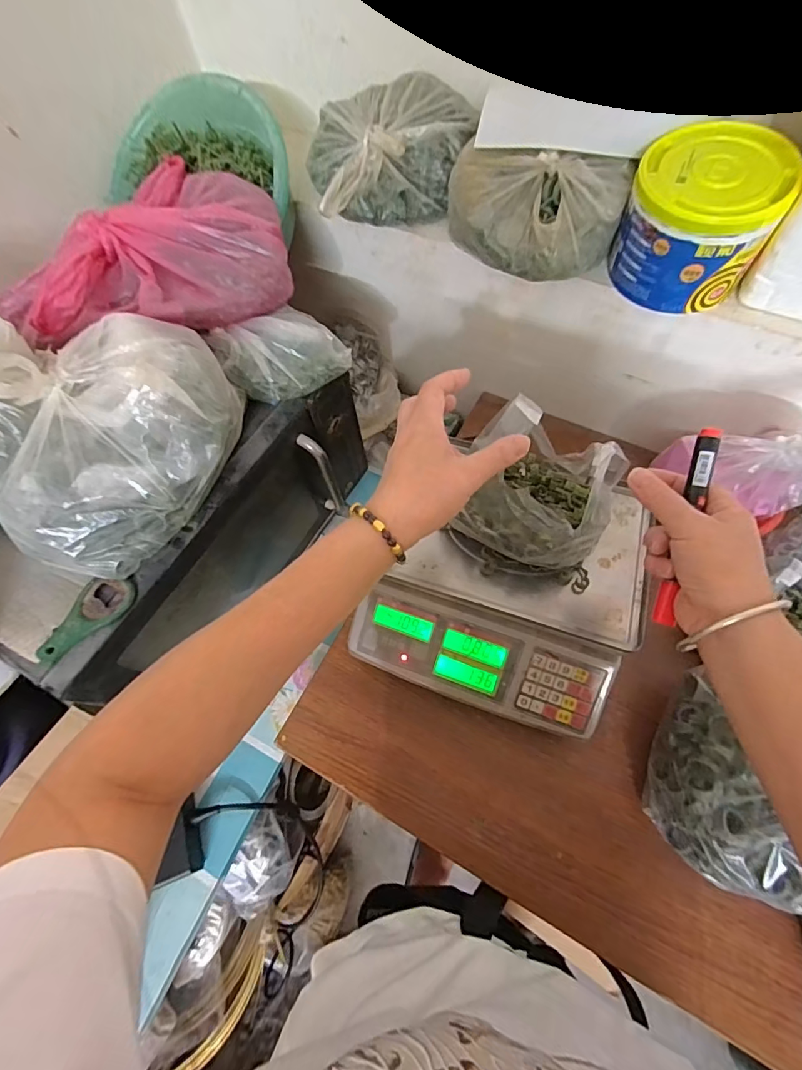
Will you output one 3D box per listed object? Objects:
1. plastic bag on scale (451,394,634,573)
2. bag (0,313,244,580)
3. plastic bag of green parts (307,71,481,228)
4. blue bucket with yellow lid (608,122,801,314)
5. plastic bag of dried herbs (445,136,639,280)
[{"bbox_3d":[0.133,-0.050,0.430,0.120,0.118,0.126,19,67,13],"label":"plastic bag on scale"},{"bbox_3d":[-0.236,-0.079,0.419,0.123,0.129,0.239,21,67,13],"label":"bag"},{"bbox_3d":[-0.012,-0.464,0.562,0.196,0.085,0.138,-9,64,0],"label":"plastic bag of green parts"},{"bbox_3d":[0.296,-0.317,0.467,0.130,0.108,0.124,16,66,11],"label":"blue bucket with yellow lid"},{"bbox_3d":[0.140,-0.345,0.494,0.185,0.082,0.096,12,66,9],"label":"plastic bag of dried herbs"}]

